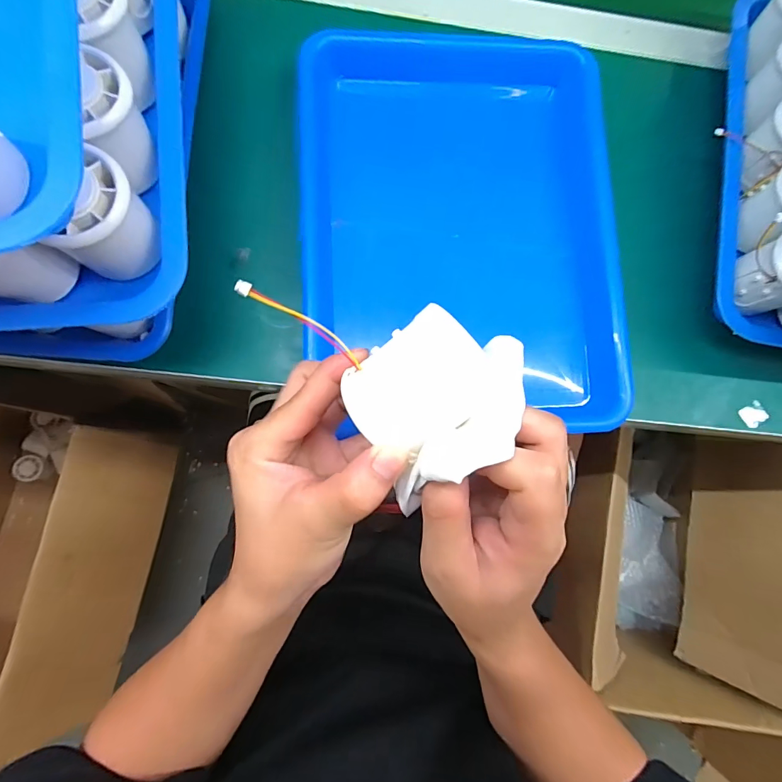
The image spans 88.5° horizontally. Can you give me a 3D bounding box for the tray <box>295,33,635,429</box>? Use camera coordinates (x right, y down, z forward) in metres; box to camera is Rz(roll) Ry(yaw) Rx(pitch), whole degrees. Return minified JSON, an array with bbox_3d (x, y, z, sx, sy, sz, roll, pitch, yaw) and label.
[{"bbox_3d":[0.055,-0.137,0.341,0.247,0.053,0.328,-2,82,-6],"label":"tray"}]

